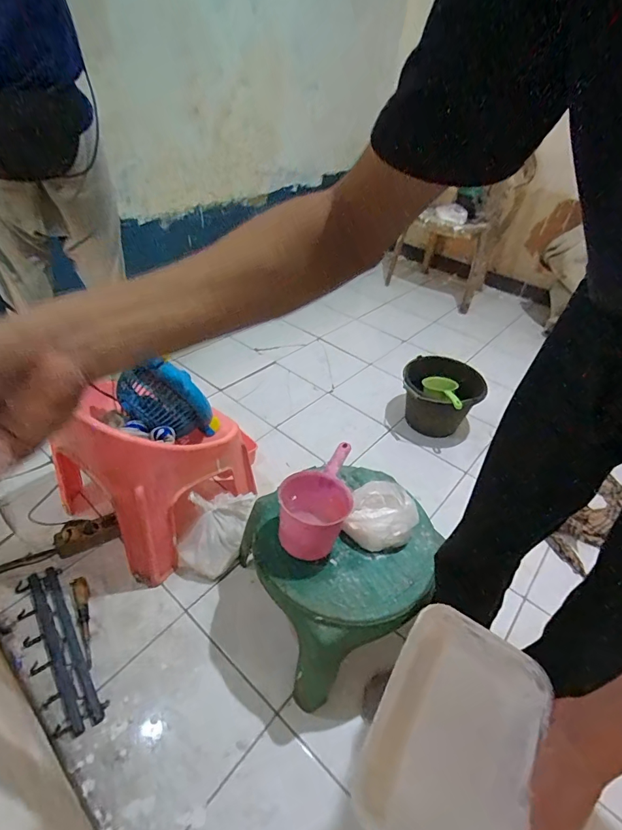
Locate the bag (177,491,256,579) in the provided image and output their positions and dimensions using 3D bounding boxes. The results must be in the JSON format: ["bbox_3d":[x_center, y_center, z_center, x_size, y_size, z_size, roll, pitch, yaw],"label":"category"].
[{"bbox_3d":[-0.236,0.288,1.075,0.126,0.173,0.230,18,42,14],"label":"bag"}]

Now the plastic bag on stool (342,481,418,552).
[{"bbox_3d":[0.150,0.210,0.883,0.146,0.067,0.150,16,41,11],"label":"plastic bag on stool"}]

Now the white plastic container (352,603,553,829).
[{"bbox_3d":[0.116,0.271,0.352,0.116,0.055,0.173,23,60,17],"label":"white plastic container"}]

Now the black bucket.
[{"bbox_3d":[0.486,-0.062,1.566,0.268,0.213,0.268,3,41,-3],"label":"black bucket"}]

